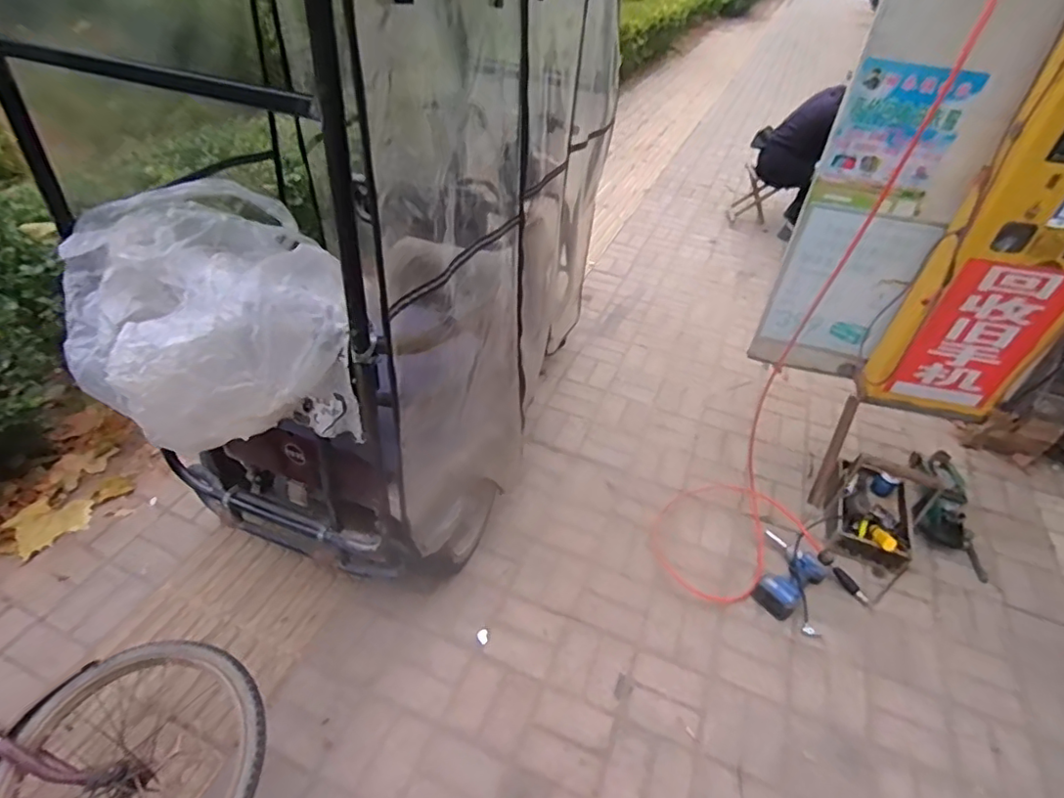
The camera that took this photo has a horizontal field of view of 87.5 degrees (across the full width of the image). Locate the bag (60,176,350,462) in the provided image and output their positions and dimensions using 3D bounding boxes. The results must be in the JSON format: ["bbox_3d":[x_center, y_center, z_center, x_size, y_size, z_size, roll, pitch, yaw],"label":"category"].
[{"bbox_3d":[-0.614,-0.163,1.063,0.459,0.307,0.503,-24,48,-28],"label":"bag"}]

